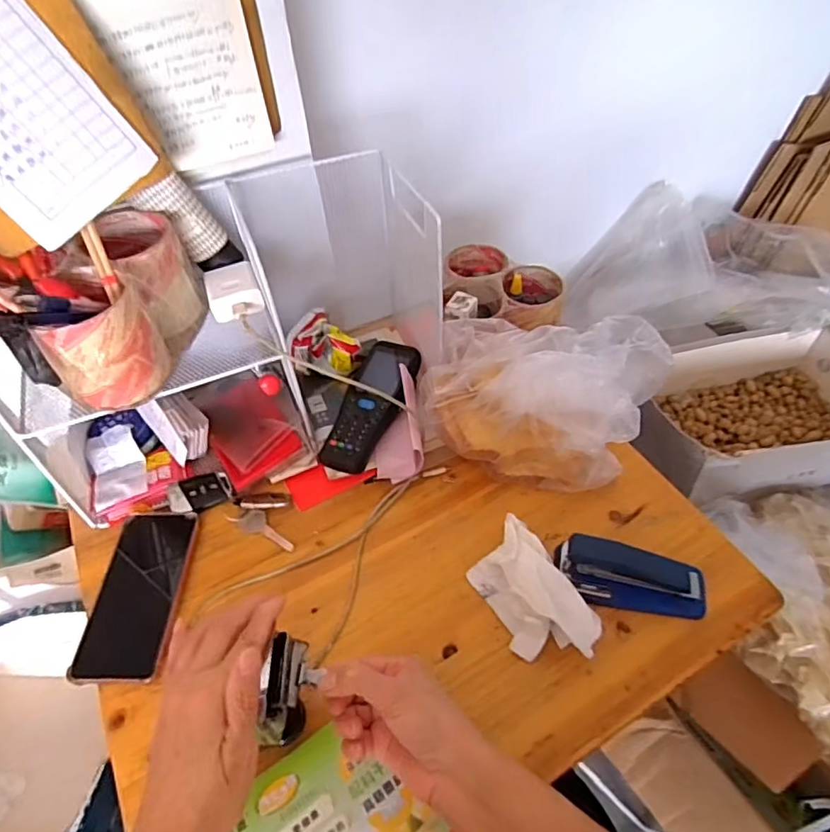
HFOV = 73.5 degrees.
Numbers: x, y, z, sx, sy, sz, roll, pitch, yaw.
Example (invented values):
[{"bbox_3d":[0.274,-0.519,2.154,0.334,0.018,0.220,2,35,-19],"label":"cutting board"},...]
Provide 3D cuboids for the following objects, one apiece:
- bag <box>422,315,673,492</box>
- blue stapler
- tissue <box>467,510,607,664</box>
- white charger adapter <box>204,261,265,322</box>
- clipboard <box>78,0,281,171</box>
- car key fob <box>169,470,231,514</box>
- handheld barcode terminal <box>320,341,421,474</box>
[{"bbox_3d":[0.131,-0.026,0.587,0.241,0.128,0.173,-8,51,-4],"label":"bag"},{"bbox_3d":[0.197,0.147,0.503,0.133,0.047,0.045,11,52,12],"label":"blue stapler"},{"bbox_3d":[0.105,0.161,0.497,0.066,0.046,0.120,-27,54,-18],"label":"tissue"},{"bbox_3d":[-0.183,-0.125,0.559,0.050,0.024,0.071,-20,52,-13],"label":"white charger adapter"},{"bbox_3d":[-0.193,-0.320,0.451,0.138,0.210,0.029,-22,53,-15],"label":"clipboard"},{"bbox_3d":[-0.228,0.082,0.592,0.063,0.008,0.037,-19,82,-3],"label":"car key fob"},{"bbox_3d":[-0.046,-0.020,0.627,0.068,0.034,0.182,11,52,12],"label":"handheld barcode terminal"}]

